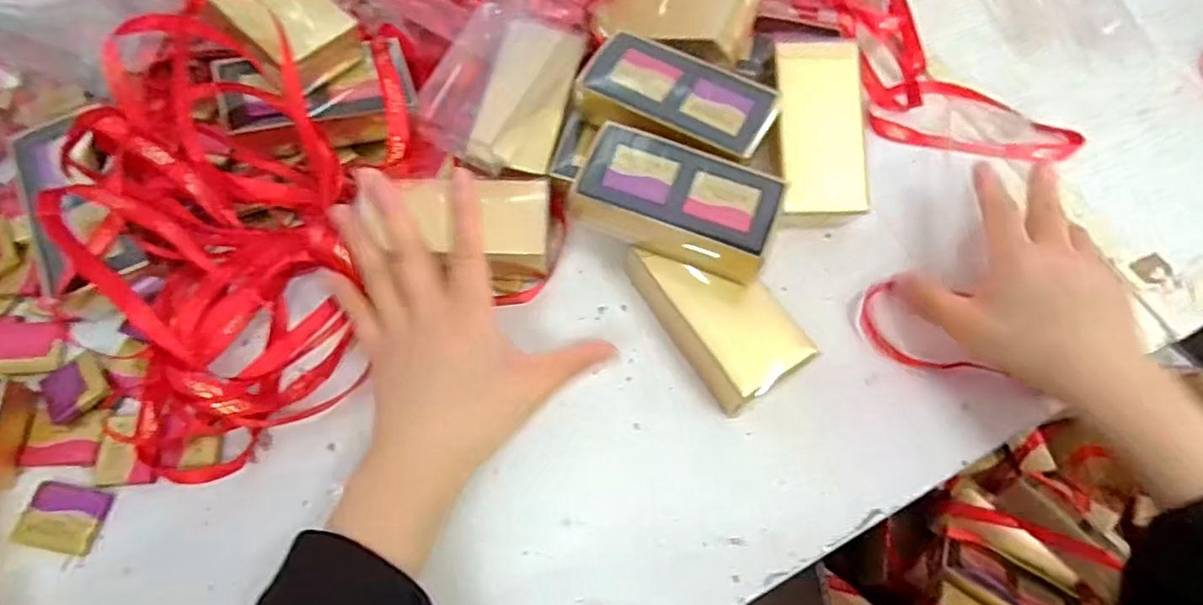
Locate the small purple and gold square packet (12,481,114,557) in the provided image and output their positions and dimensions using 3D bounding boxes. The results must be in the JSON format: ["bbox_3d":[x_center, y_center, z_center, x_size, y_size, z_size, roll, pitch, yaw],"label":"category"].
[{"bbox_3d":[-0.284,0.113,0.332,0.040,0.006,0.032,10,66,2],"label":"small purple and gold square packet"}]

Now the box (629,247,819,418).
[{"bbox_3d":[0.070,0.007,0.384,0.062,0.033,0.107,-31,71,-15],"label":"box"}]

